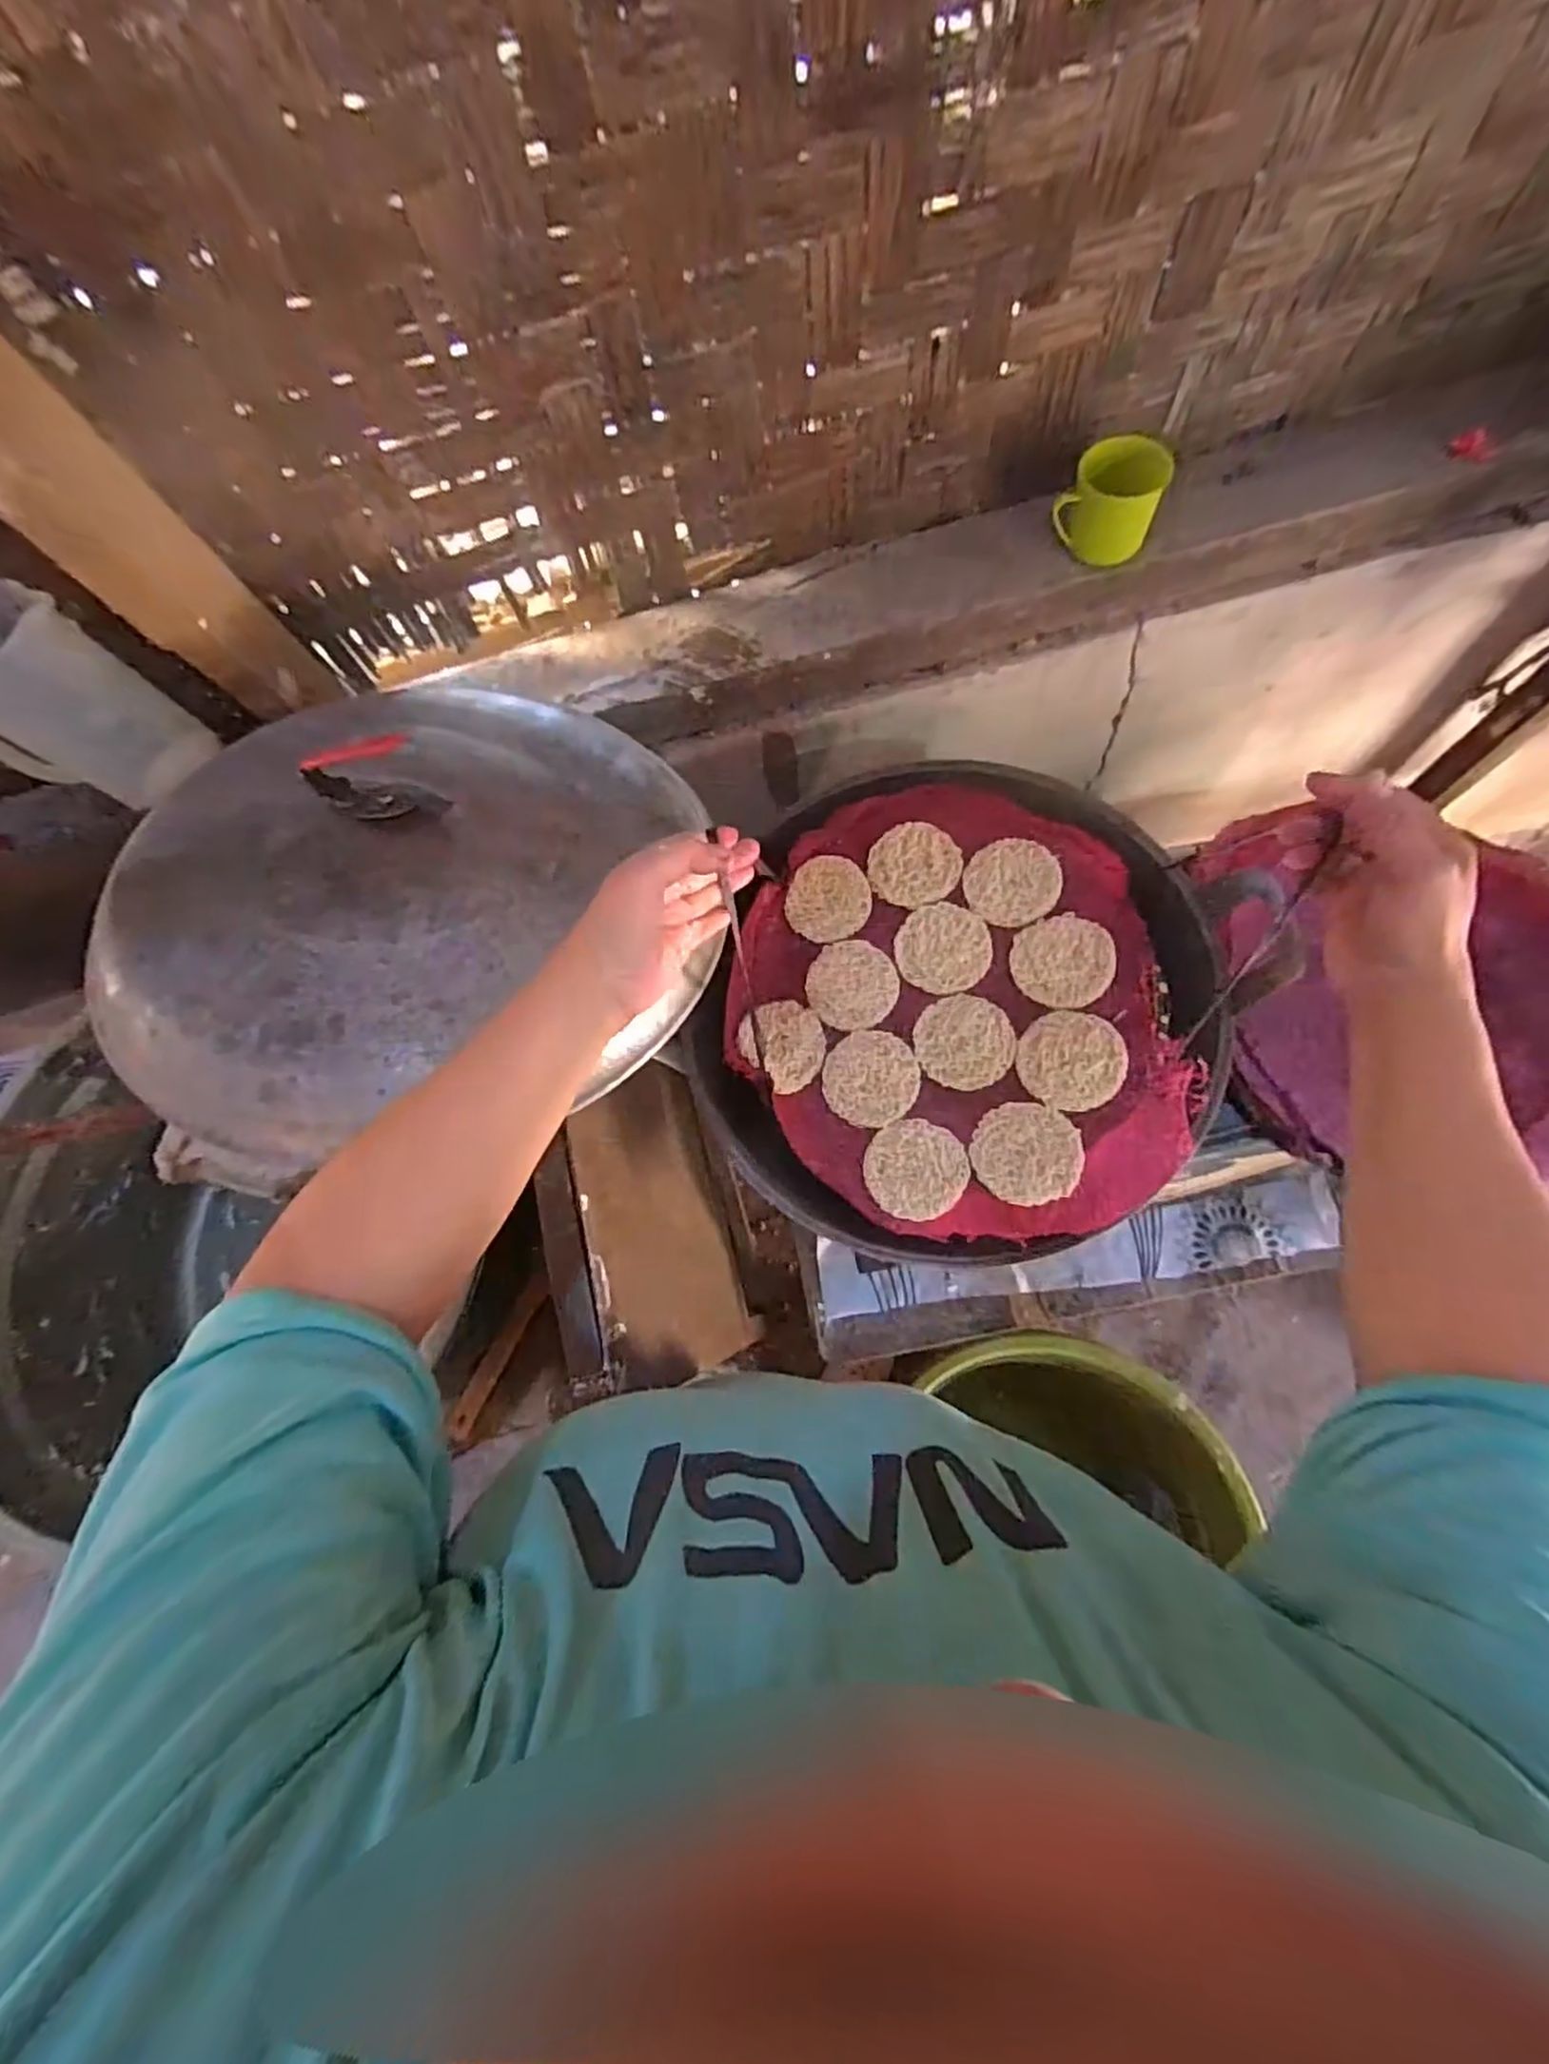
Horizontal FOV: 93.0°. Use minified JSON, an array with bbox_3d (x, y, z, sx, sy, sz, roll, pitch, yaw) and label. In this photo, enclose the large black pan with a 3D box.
[{"bbox_3d":[0.166,-0.036,0.635,0.417,0.089,0.441,0,72,1],"label":"large black pan"}]

